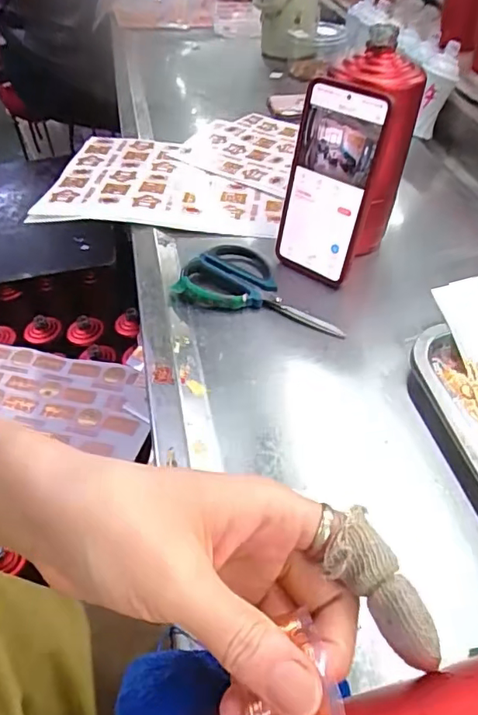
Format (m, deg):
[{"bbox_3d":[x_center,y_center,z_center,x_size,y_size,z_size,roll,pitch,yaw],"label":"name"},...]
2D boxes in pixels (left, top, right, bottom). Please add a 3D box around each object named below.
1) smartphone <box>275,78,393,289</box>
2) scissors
[{"bbox_3d":[0.078,-0.152,0.480,0.083,0.166,0.012,32,36,28],"label":"smartphone"},{"bbox_3d":[0.026,-0.069,0.499,0.158,0.014,0.089,15,47,16],"label":"scissors"}]

